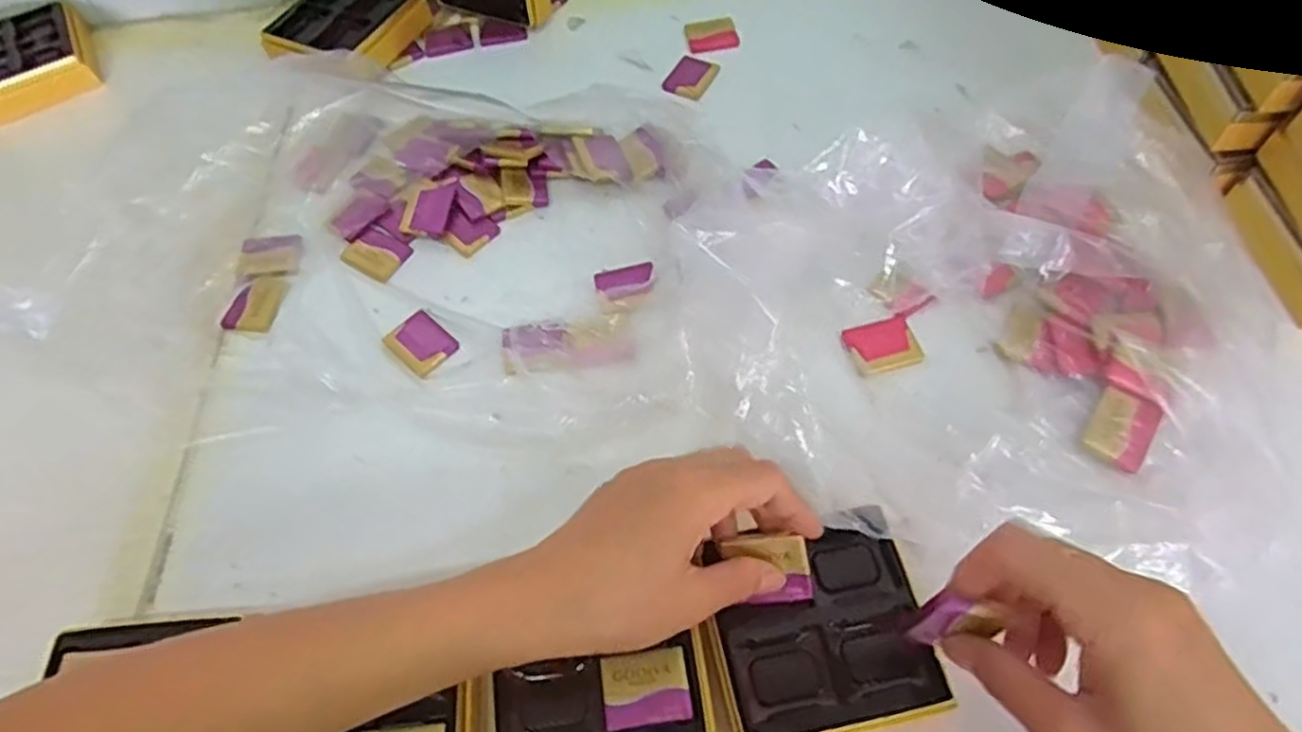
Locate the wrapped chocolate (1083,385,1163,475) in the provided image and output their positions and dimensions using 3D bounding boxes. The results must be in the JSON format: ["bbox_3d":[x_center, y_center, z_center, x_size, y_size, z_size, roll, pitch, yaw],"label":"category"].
[{"bbox_3d":[0.251,0.033,0.393,0.030,0.005,0.040,26,65,18],"label":"wrapped chocolate"}]

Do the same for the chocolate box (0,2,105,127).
[{"bbox_3d":[-0.520,-0.255,0.616,0.098,0.025,0.098,-29,62,-13],"label":"chocolate box"}]

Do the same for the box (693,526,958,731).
[{"bbox_3d":[0.076,0.127,0.349,0.098,0.033,0.086,-13,59,-3],"label":"box"}]

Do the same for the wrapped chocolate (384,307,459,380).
[{"bbox_3d":[-0.143,-0.014,0.462,0.041,0.007,0.032,39,69,23],"label":"wrapped chocolate"}]

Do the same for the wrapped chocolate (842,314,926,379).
[{"bbox_3d":[0.136,-0.013,0.436,0.041,0.004,0.033,-17,60,-5],"label":"wrapped chocolate"}]

